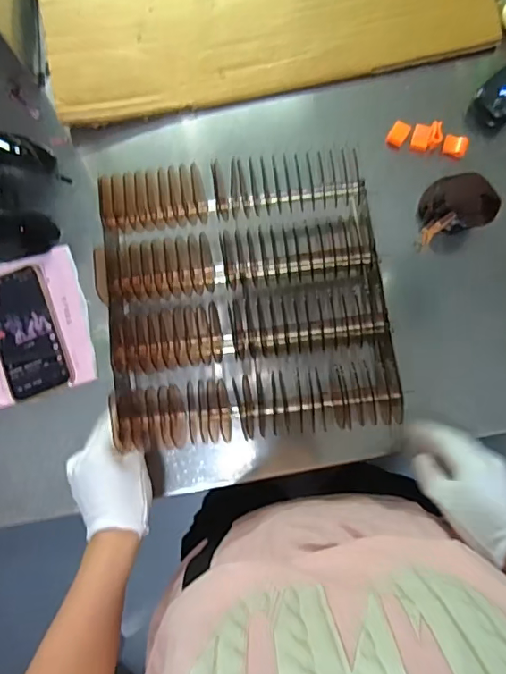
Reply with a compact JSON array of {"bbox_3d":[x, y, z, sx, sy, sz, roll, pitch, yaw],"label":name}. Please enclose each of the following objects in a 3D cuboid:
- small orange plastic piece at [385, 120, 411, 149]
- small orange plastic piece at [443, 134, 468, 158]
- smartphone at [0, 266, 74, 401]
[{"bbox_3d":[0.182,-0.254,0.627,0.021,0.011,0.030,33,84,6],"label":"small orange plastic piece"},{"bbox_3d":[0.251,-0.237,0.620,0.028,0.013,0.021,14,83,4],"label":"small orange plastic piece"},{"bbox_3d":[-0.274,-0.007,0.605,0.074,0.016,0.158,-21,82,-1],"label":"smartphone"}]

